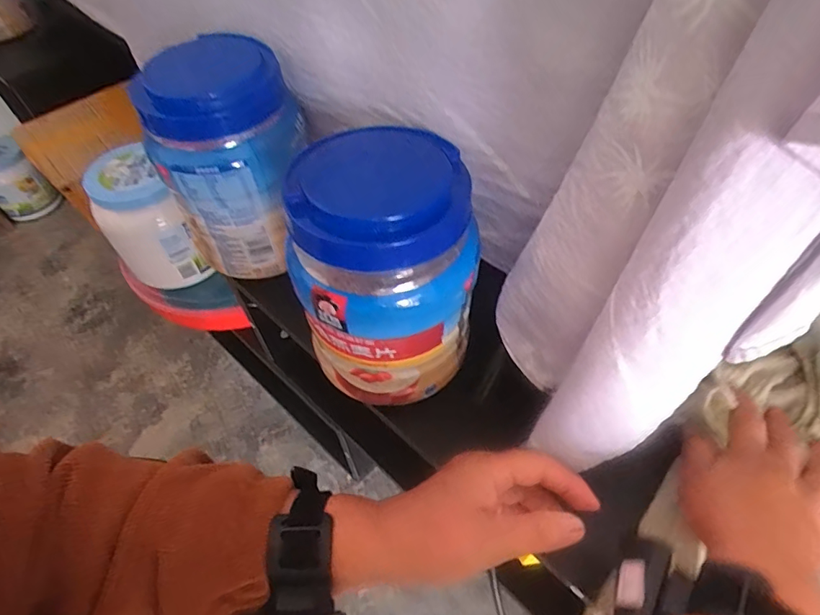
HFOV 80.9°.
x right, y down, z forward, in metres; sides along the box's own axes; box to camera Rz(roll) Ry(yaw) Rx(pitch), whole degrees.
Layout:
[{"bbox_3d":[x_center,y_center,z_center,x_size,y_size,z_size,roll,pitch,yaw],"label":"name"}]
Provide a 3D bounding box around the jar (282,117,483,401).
[{"bbox_3d":[-0.013,-0.026,0.368,0.120,0.182,0.122,-1,53,2],"label":"jar"}]

